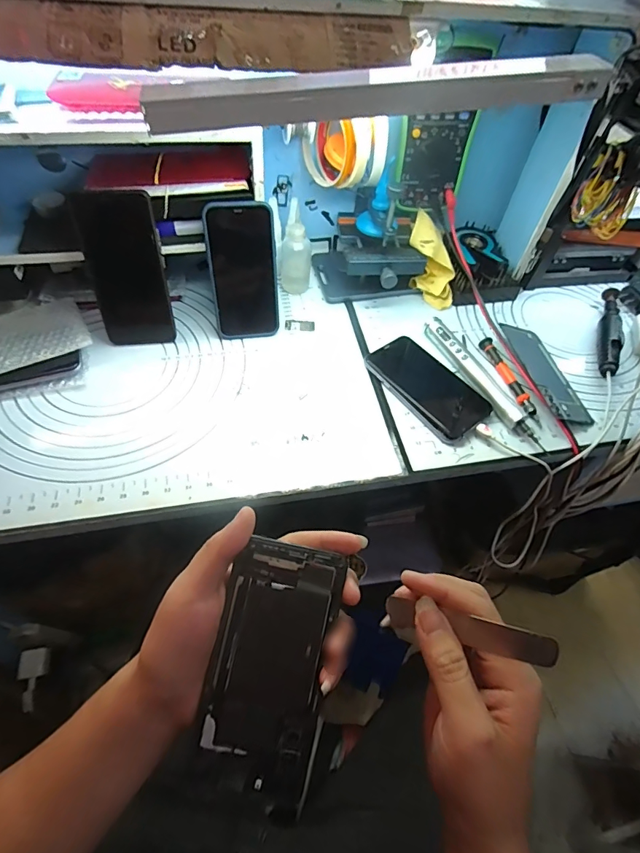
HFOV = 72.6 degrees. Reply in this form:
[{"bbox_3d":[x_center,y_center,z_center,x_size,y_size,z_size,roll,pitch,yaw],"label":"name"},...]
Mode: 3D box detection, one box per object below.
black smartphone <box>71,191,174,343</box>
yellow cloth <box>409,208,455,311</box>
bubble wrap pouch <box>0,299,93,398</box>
[{"bbox_3d":[-0.209,-0.165,0.476,0.073,0.161,0.009,-7,38,-12],"label":"black smartphone"},{"bbox_3d":[0.146,-0.217,0.581,0.042,0.123,0.034,-30,25,-24],"label":"yellow cloth"},{"bbox_3d":[-0.350,-0.087,0.482,0.169,0.025,0.122,-16,57,-15],"label":"bubble wrap pouch"}]

